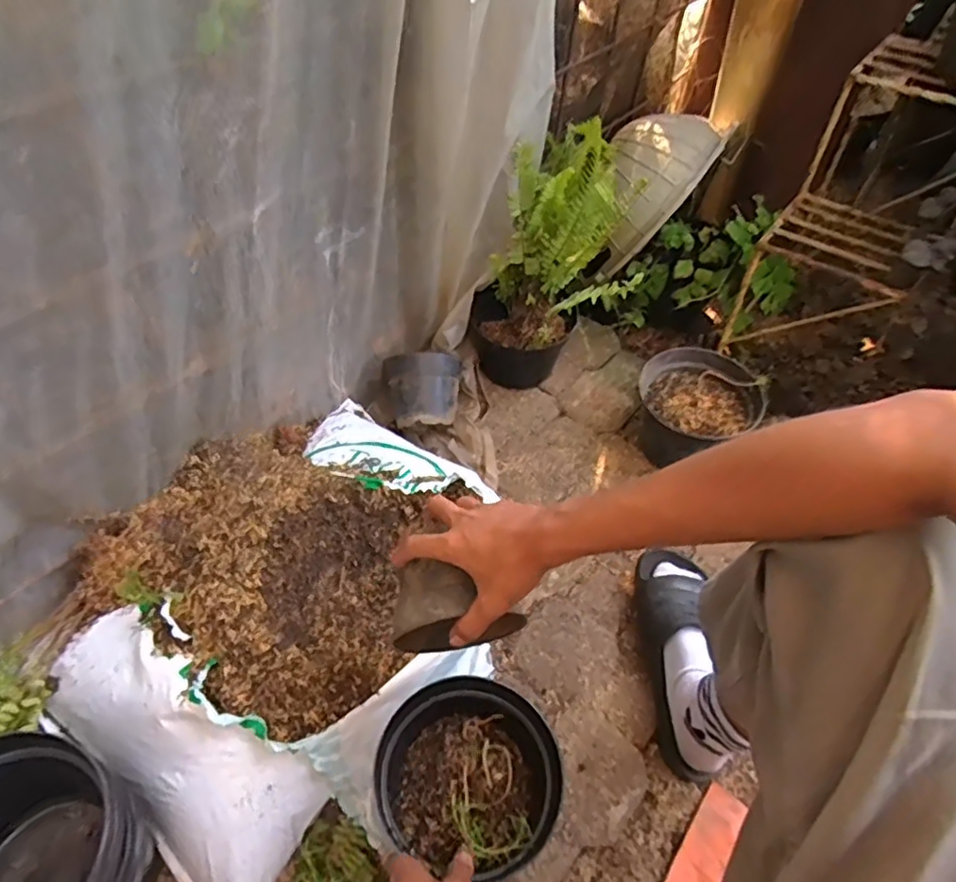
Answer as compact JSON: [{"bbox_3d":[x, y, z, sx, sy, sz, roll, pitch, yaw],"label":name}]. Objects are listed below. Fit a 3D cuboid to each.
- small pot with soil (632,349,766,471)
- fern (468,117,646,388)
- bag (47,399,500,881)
[{"bbox_3d":[0.320,-0.048,0.962,0.179,0.108,0.170,-2,55,4],"label":"small pot with soil"},{"bbox_3d":[0.131,-0.259,0.979,0.231,0.362,0.213,21,52,14],"label":"fern"},{"bbox_3d":[-0.209,0.159,0.728,0.404,0.137,0.505,34,56,23],"label":"bag"}]

